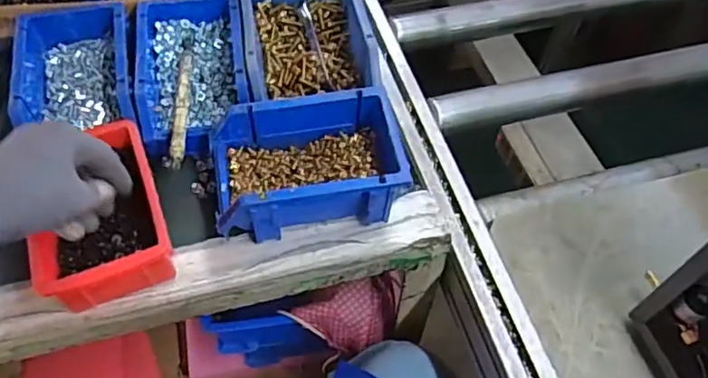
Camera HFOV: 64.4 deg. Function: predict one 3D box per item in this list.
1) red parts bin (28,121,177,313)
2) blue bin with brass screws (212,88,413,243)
[{"bbox_3d":[-0.209,0.021,0.464,0.099,0.055,0.143,-19,57,-15],"label":"red parts bin"},{"bbox_3d":[-0.041,-0.019,0.491,0.157,0.071,0.107,-8,56,-8],"label":"blue bin with brass screws"}]

